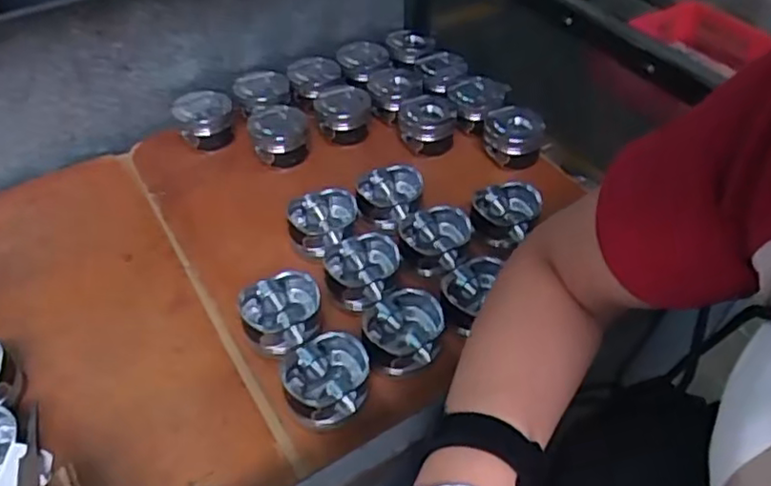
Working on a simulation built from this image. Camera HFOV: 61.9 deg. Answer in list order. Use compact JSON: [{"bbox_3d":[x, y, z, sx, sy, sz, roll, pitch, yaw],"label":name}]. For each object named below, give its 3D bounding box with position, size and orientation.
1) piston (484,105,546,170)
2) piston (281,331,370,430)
[{"bbox_3d":[0.183,-0.152,0.923,0.083,0.056,0.083,10,46,7],"label":"piston"},{"bbox_3d":[-0.057,0.139,0.642,0.087,0.052,0.080,1,46,-1],"label":"piston"}]

